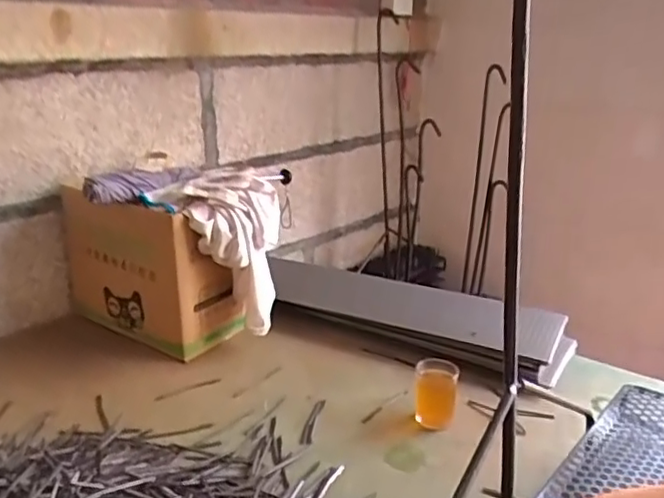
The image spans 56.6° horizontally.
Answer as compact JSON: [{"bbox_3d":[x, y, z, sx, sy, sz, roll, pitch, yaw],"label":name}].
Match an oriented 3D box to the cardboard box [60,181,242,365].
[{"bbox_3d":[-0.300,0.029,1.030,0.305,0.236,0.136,14,24,37],"label":"cardboard box"}]

